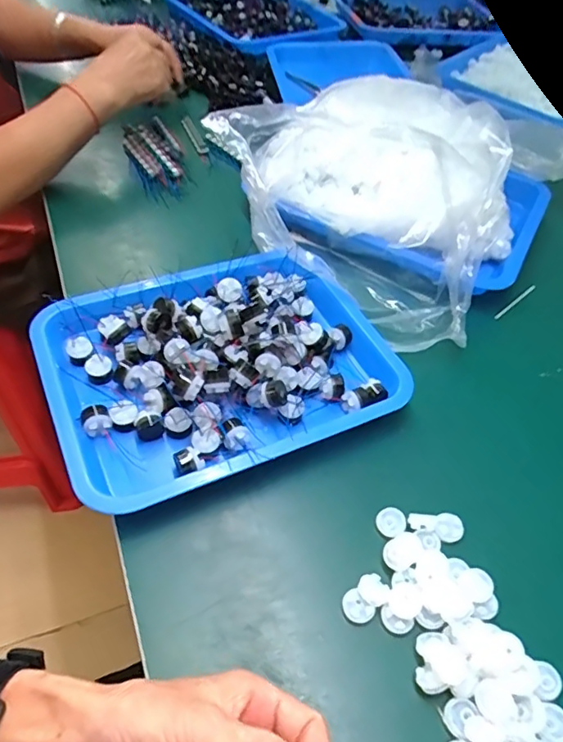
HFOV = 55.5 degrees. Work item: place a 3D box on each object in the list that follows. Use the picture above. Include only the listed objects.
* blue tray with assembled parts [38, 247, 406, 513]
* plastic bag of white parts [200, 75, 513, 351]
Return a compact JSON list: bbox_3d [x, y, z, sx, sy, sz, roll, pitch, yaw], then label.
[{"bbox_3d":[-0.050,-0.014,0.460,0.285,0.047,0.218,-19,55,-20],"label":"blue tray with assembled parts"},{"bbox_3d":[0.116,-0.207,0.583,0.301,0.127,0.291,31,54,19],"label":"plastic bag of white parts"}]

